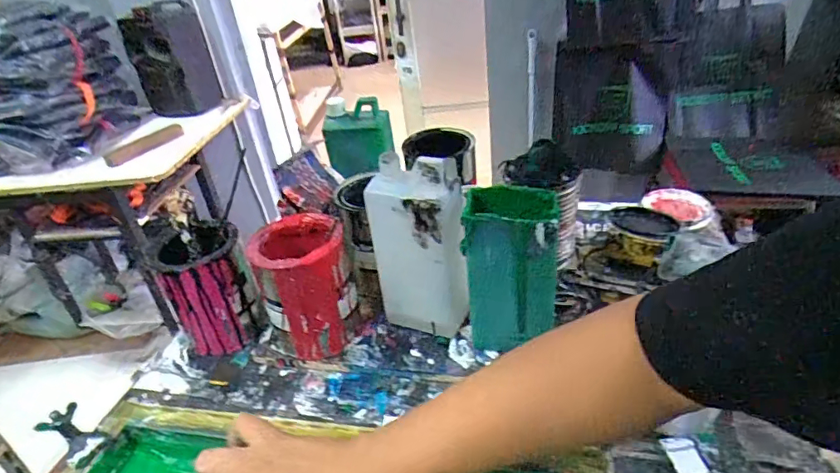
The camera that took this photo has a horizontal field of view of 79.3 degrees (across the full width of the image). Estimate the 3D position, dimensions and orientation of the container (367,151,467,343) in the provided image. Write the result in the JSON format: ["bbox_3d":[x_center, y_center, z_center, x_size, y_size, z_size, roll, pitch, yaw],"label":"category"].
[{"bbox_3d":[0.004,0.015,0.581,0.110,0.214,0.059,7,35,20],"label":"container"}]

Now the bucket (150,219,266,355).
[{"bbox_3d":[-0.268,0.072,0.659,0.101,0.156,0.104,-26,39,-22],"label":"bucket"}]

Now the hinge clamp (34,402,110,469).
[{"bbox_3d":[-0.343,0.198,0.503,0.059,0.027,0.034,46,42,-1],"label":"hinge clamp"}]

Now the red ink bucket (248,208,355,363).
[{"bbox_3d":[-0.135,0.068,0.622,0.097,0.169,0.105,-5,33,3],"label":"red ink bucket"}]

